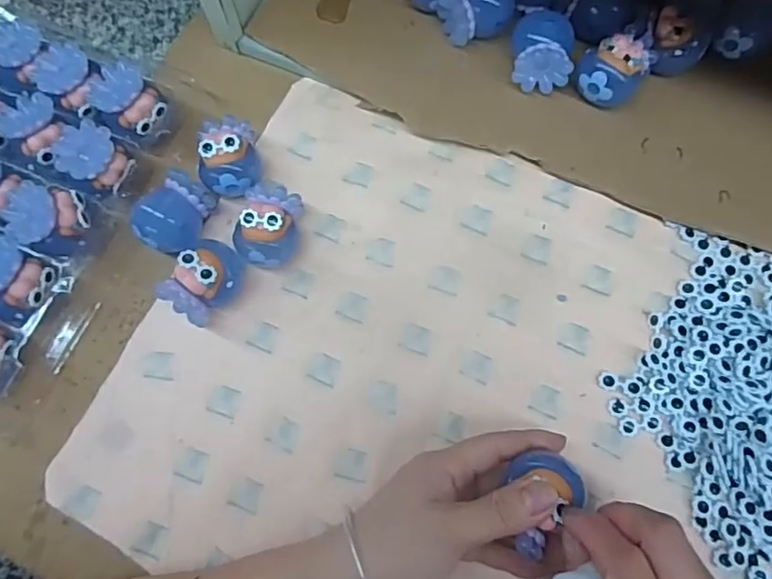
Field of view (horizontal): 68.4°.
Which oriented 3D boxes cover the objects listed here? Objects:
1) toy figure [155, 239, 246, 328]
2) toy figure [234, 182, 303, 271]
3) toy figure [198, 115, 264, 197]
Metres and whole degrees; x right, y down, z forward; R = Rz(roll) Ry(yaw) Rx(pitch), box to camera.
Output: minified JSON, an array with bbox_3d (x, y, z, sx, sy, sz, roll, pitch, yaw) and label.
[{"bbox_3d":[-0.112,-0.004,0.354,0.039,0.039,0.053,17,74,6],"label":"toy figure"},{"bbox_3d":[-0.075,-0.039,0.365,0.037,0.034,0.051,9,76,7],"label":"toy figure"},{"bbox_3d":[-0.104,-0.086,0.383,0.038,0.037,0.053,-6,73,-1],"label":"toy figure"}]

